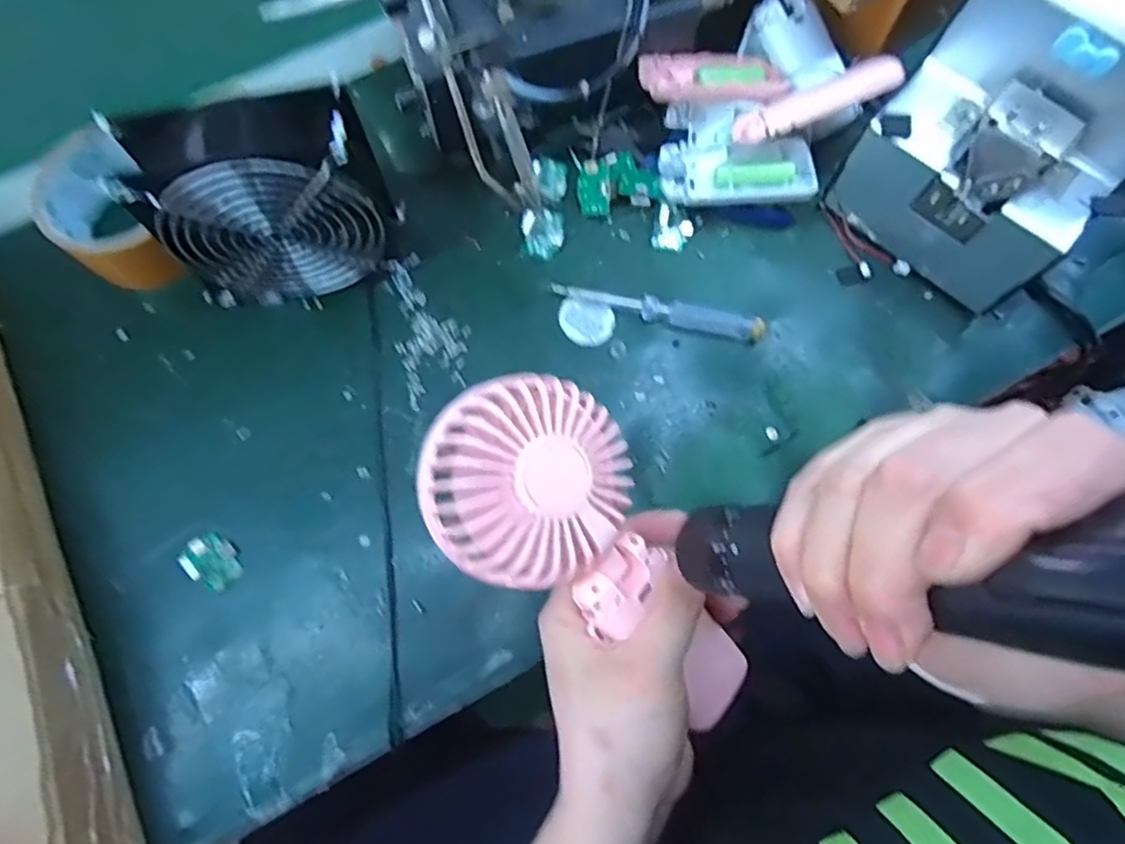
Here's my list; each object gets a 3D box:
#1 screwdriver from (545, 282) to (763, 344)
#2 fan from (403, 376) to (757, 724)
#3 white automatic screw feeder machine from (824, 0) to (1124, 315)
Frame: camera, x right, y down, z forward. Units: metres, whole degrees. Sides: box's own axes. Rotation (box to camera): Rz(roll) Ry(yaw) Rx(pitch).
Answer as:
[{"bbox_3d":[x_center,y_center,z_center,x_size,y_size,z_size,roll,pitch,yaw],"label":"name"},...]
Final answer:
[{"bbox_3d":[0.061,-0.072,0.418,0.133,0.010,0.018,15,74,5],"label":"screwdriver"},{"bbox_3d":[0.019,0.060,0.291,0.083,0.032,0.184,-46,109,-12],"label":"fan"},{"bbox_3d":[0.272,-0.181,0.377,0.124,0.153,0.171,43,78,12],"label":"white automatic screw feeder machine"}]

